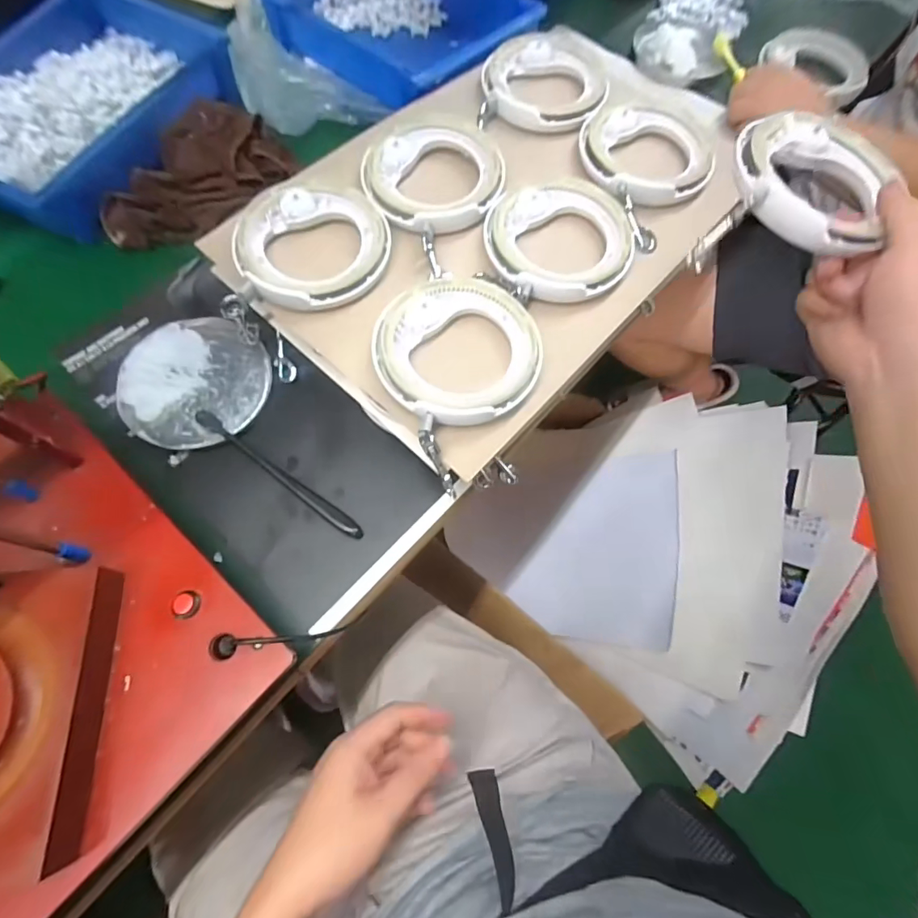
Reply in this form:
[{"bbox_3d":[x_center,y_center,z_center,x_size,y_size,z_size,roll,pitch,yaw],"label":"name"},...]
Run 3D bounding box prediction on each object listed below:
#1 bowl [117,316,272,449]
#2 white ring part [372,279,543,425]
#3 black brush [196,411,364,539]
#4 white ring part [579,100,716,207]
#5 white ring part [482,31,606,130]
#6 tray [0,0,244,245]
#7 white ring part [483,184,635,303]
[{"bbox_3d":[-0.239,-0.073,0.438,0.122,0.017,0.125,0,68,-1],"label":"bowl"},{"bbox_3d":[0.000,-0.085,0.389,0.130,0.024,0.125,0,68,-1],"label":"white ring part"},{"bbox_3d":[-0.153,0.013,0.409,0.175,0.023,0.014,34,71,12],"label":"black brush"},{"bbox_3d":[0.187,-0.306,0.485,0.125,0.024,0.126,0,68,-1],"label":"white ring part"},{"bbox_3d":[0.092,-0.407,0.520,0.129,0.017,0.136,3,68,0],"label":"white ring part"},{"bbox_3d":[-0.418,-0.405,0.537,0.245,0.047,0.354,21,69,7],"label":"tray"},{"bbox_3d":[0.092,-0.195,0.436,0.128,0.024,0.117,-9,68,-5],"label":"white ring part"}]

